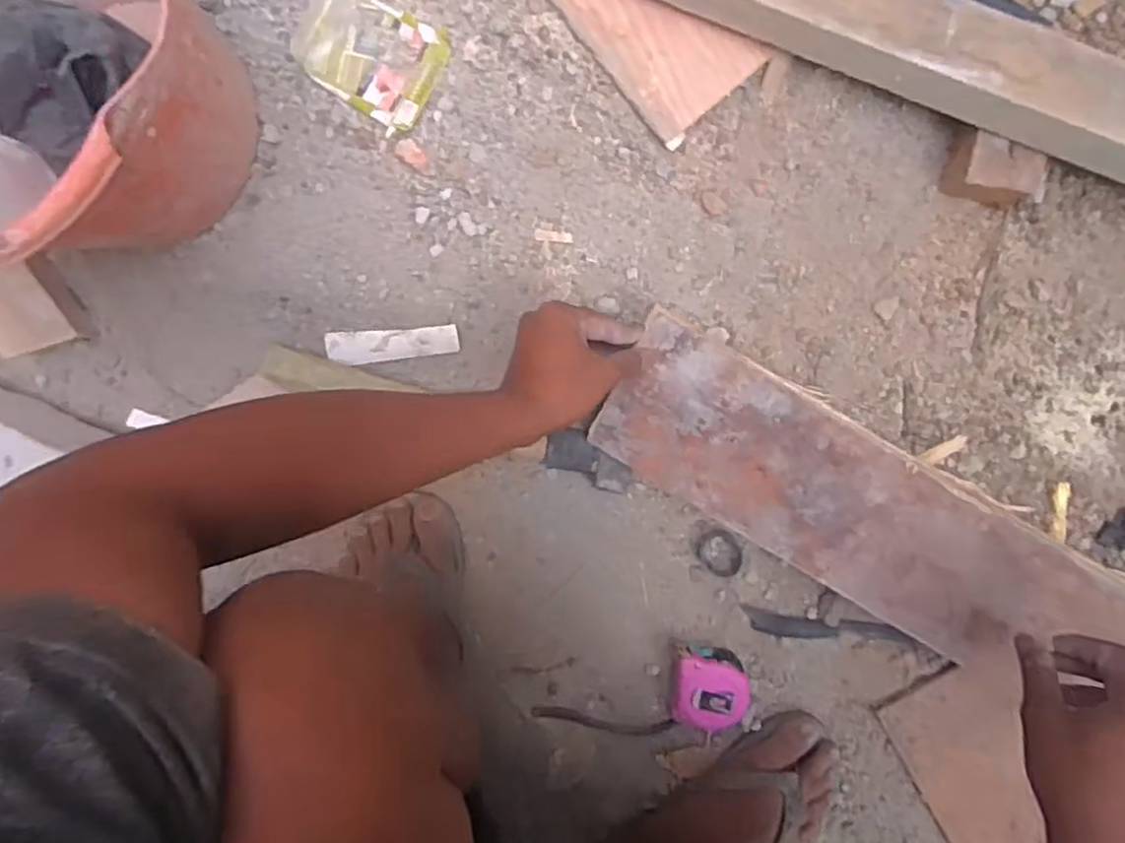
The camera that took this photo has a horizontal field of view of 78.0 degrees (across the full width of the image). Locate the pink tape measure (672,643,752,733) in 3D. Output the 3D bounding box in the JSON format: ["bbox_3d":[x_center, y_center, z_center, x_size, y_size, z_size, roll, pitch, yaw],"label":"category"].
[{"bbox_3d":[0.130,0.236,0.610,0.065,0.034,0.073,3,97,0],"label":"pink tape measure"}]

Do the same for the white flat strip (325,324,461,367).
[{"bbox_3d":[-0.143,-0.064,0.584,0.108,0.009,0.027,-3,97,1],"label":"white flat strip"}]

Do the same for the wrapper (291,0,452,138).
[{"bbox_3d":[-0.157,-0.295,0.560,0.115,0.009,0.085,28,97,-3],"label":"wrapper"}]

